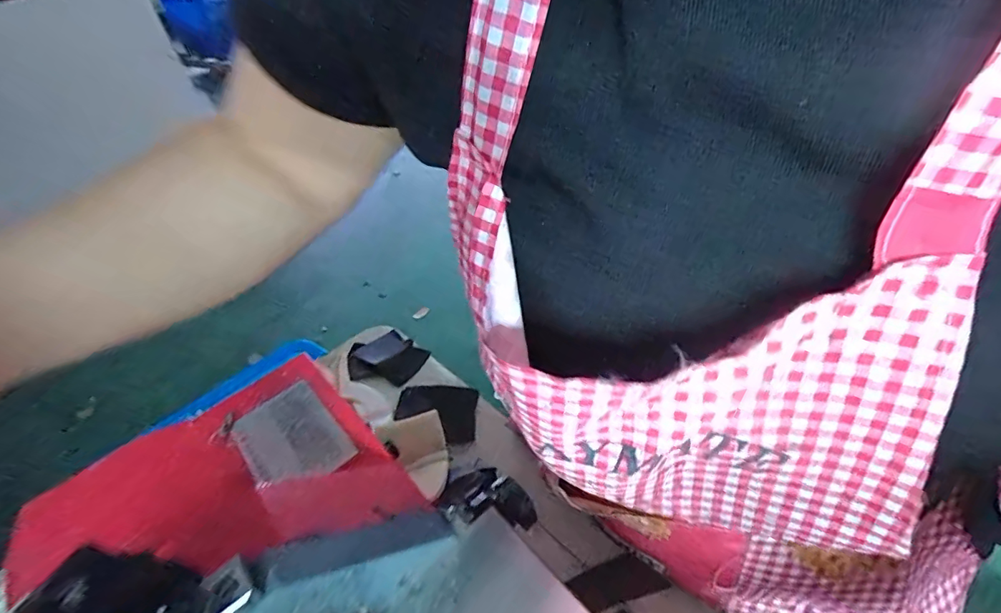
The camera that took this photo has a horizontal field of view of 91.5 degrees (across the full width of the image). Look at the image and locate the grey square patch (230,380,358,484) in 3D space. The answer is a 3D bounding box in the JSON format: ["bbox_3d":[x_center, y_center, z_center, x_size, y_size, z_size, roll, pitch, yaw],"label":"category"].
[{"bbox_3d":[-0.156,0.097,0.359,0.064,0.007,0.097,-33,48,-26],"label":"grey square patch"}]

